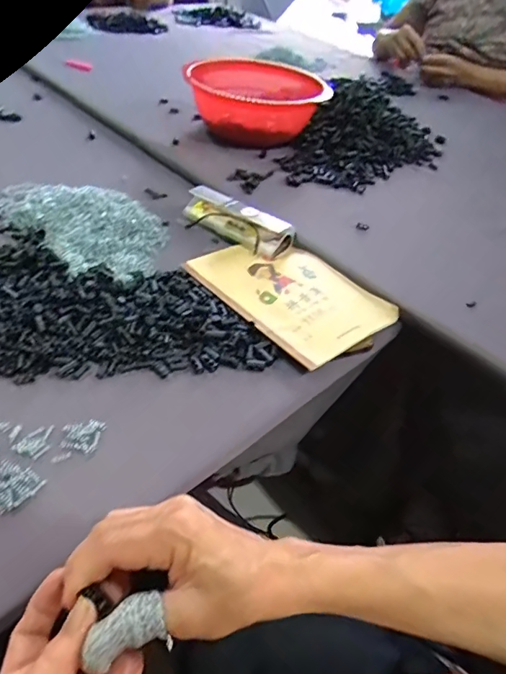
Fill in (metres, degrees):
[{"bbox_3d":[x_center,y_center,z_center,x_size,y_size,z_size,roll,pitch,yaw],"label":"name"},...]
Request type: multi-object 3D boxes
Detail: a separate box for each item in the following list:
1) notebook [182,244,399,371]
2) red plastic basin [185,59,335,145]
[{"bbox_3d":[0.043,-0.053,0.520,0.143,0.007,0.205,-30,55,-32],"label":"notebook"},{"bbox_3d":[0.004,-0.383,0.791,0.228,0.103,0.195,9,44,1],"label":"red plastic basin"}]

